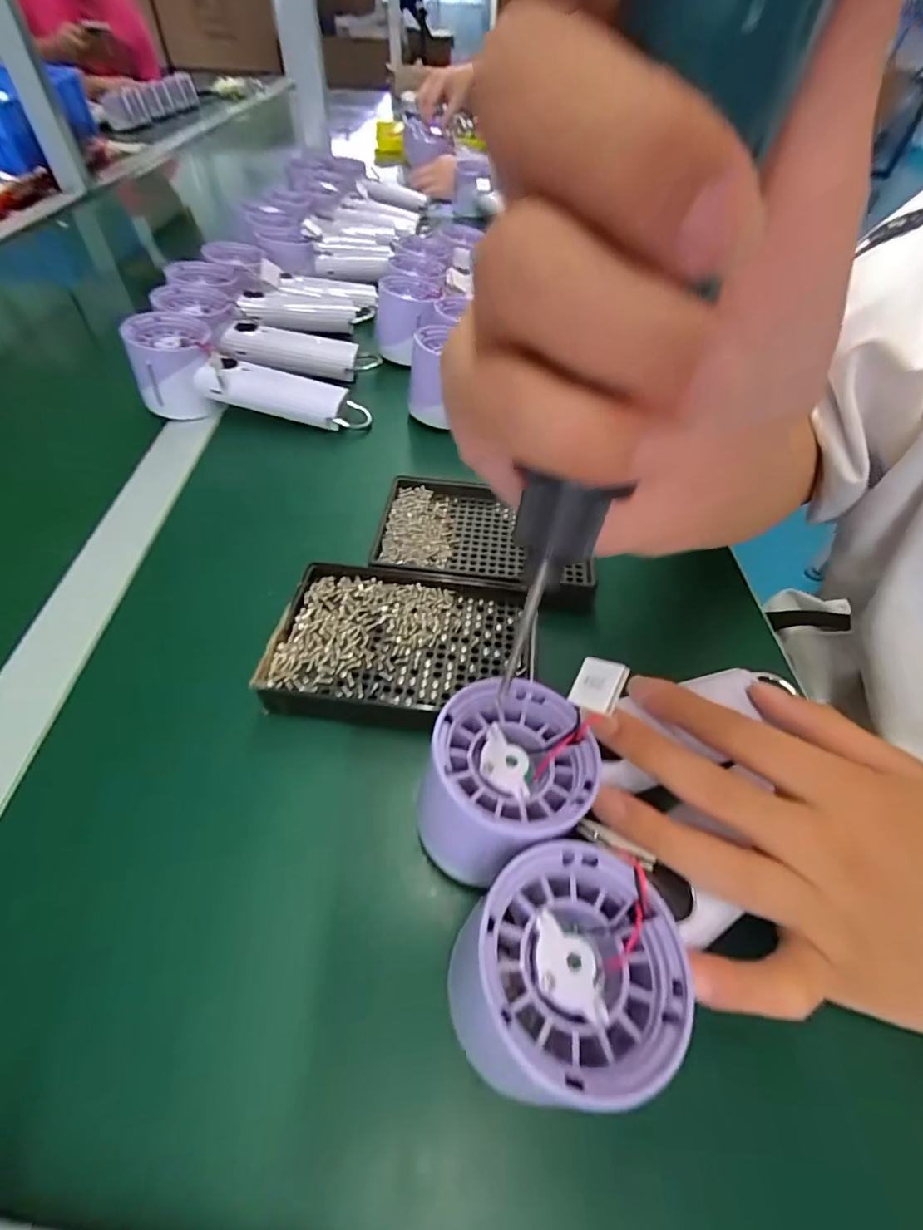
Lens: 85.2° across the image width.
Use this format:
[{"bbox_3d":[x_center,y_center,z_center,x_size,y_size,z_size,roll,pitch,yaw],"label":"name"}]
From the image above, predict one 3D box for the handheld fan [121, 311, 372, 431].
[{"bbox_3d":[-0.176,-0.205,0.426,0.181,0.062,0.065,4,50,1],"label":"handheld fan"}]

